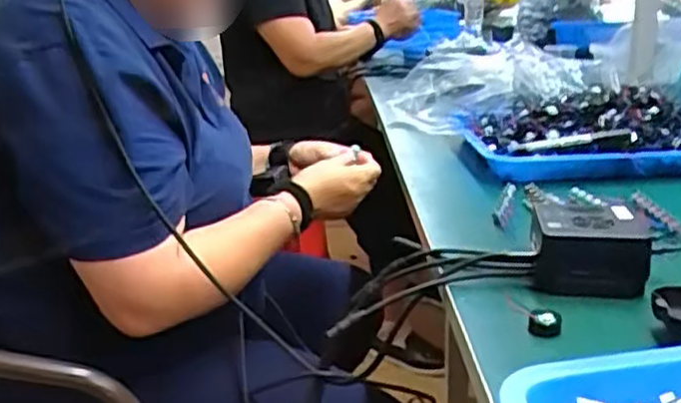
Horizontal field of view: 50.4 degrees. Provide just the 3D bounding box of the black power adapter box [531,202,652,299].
[{"bbox_3d":[0.189,0.038,0.552,0.081,0.059,0.060,2,19,13],"label":"black power adapter box"}]

